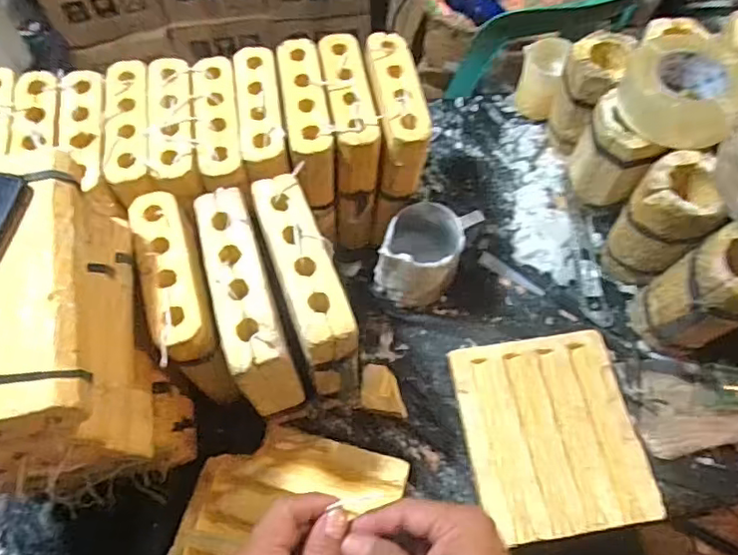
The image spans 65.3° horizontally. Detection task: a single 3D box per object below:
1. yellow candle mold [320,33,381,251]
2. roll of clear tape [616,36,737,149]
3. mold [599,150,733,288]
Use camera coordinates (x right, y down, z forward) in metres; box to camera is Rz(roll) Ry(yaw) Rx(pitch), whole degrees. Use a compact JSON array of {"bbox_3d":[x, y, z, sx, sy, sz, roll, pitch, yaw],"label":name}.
[{"bbox_3d":[-0.021,-0.155,0.697,0.053,0.185,0.180,-6,62,-3],"label":"yellow candle mold"},{"bbox_3d":[0.357,-0.216,0.651,0.129,0.062,0.129,0,62,0],"label":"roll of clear tape"},{"bbox_3d":[0.340,-0.065,0.675,0.088,0.151,0.092,0,62,0],"label":"mold"}]

